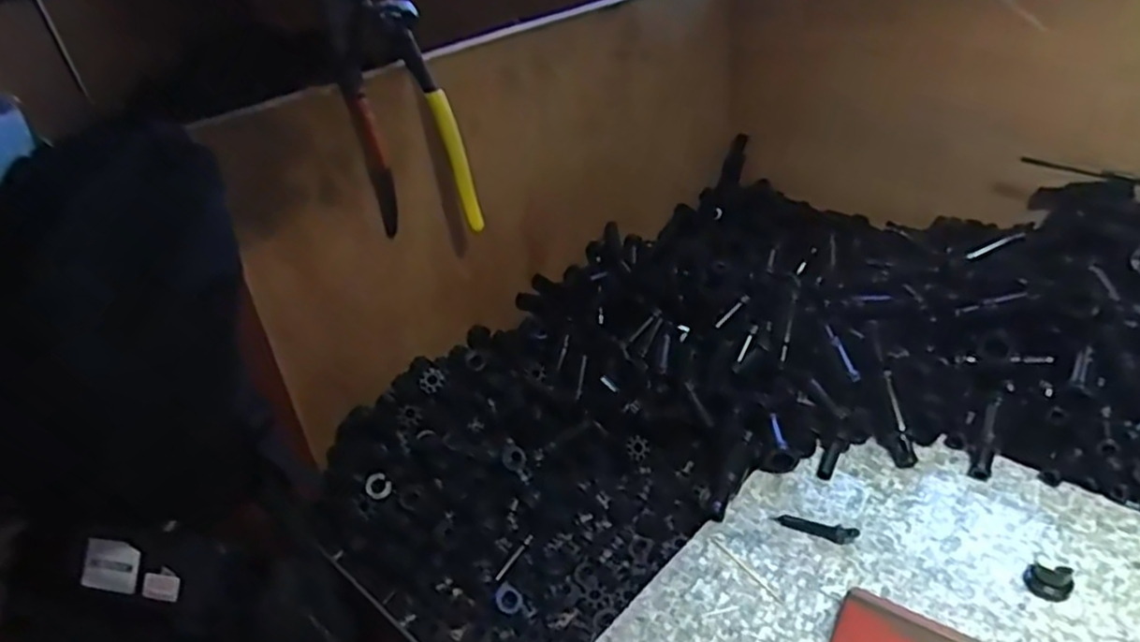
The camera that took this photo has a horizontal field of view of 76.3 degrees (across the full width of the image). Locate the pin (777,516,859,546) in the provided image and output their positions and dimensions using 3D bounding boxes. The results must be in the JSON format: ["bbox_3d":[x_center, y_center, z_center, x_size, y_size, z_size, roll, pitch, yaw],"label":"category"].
[{"bbox_3d":[0.158,0.132,0.466,0.048,0.009,0.012,13,37,28],"label":"pin"}]

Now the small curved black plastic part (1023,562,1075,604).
[{"bbox_3d":[0.274,0.149,0.415,0.023,0.013,0.018,15,38,30],"label":"small curved black plastic part"}]

